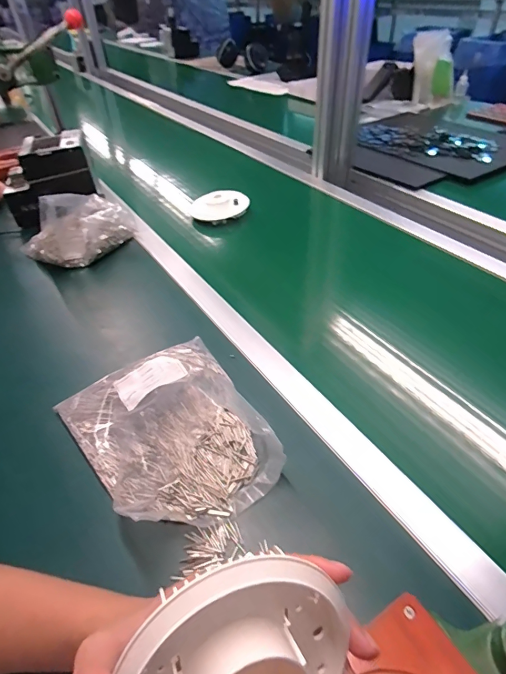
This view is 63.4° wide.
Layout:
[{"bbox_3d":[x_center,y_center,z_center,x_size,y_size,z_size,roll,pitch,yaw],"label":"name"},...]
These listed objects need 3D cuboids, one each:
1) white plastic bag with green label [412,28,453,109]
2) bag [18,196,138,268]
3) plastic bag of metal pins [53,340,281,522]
[{"bbox_3d":[0.649,-0.960,1.474,0.134,0.242,0.064,-11,19,-14],"label":"white plastic bag with green label"},{"bbox_3d":[-0.321,-0.201,0.740,0.204,0.111,0.088,-21,45,-18],"label":"bag"},{"bbox_3d":[-0.091,0.097,0.455,0.190,0.057,0.237,-27,47,-23],"label":"plastic bag of metal pins"}]

